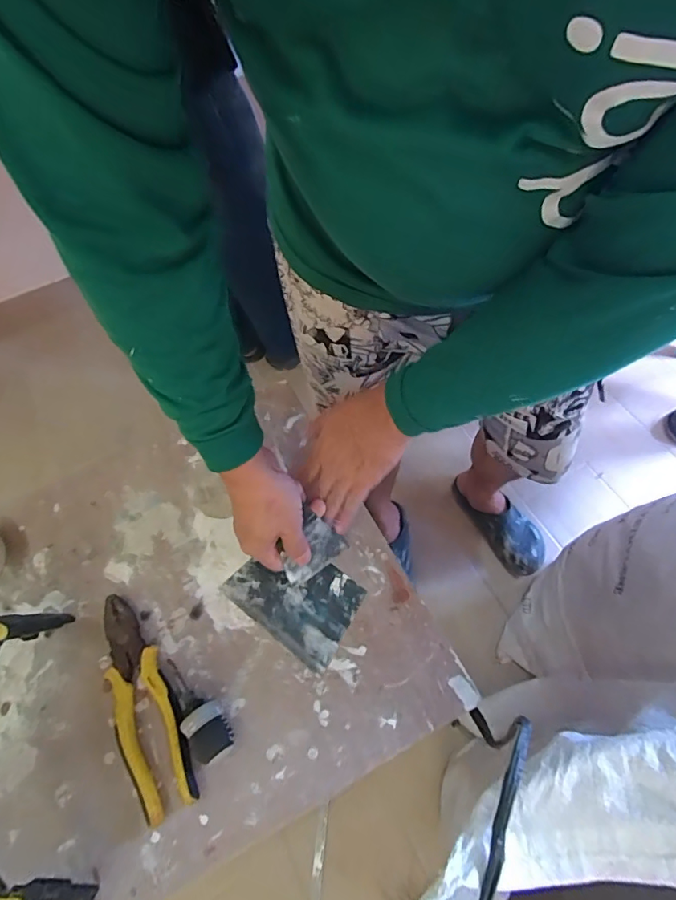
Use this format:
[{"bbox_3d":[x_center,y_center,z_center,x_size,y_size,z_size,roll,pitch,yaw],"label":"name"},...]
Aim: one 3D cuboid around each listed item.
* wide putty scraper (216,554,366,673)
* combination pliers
[{"bbox_3d":[-0.046,0.158,0.540,0.138,0.005,0.094,33,68,19],"label":"wide putty scraper"},{"bbox_3d":[-0.197,0.244,0.485,0.058,0.021,0.209,-27,63,-11],"label":"combination pliers"}]

